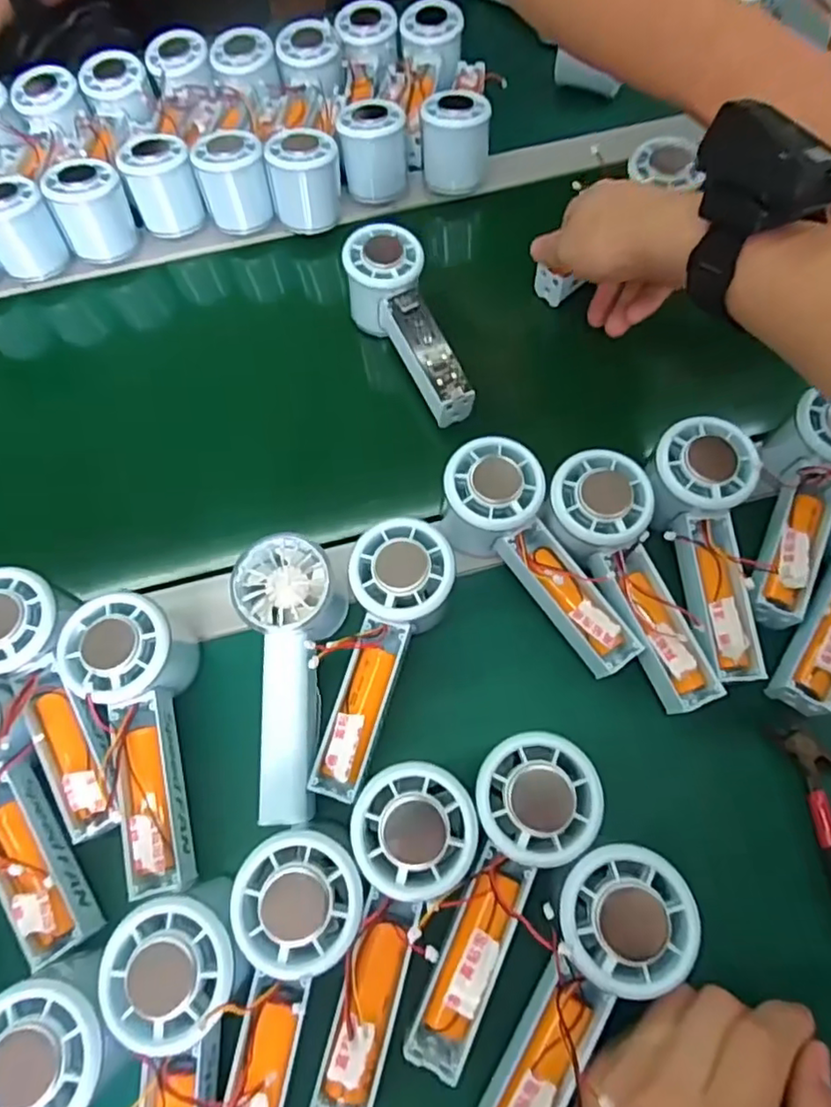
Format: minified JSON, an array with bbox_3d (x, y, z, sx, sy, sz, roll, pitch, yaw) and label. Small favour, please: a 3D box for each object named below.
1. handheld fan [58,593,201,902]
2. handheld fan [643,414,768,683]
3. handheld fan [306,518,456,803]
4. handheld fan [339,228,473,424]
[{"bbox_3d":[-0.147,0.097,0.334,0.055,0.063,0.147,-13,80,-3],"label":"handheld fan"},{"bbox_3d":[0.168,-0.003,0.352,0.056,0.029,0.148,-5,82,0],"label":"handheld fan"},{"bbox_3d":[-0.021,0.058,0.334,0.057,0.058,0.147,16,68,9],"label":"handheld fan"},{"bbox_3d":[-0.003,-0.162,0.447,0.052,0.052,0.152,-25,80,-8],"label":"handheld fan"}]

